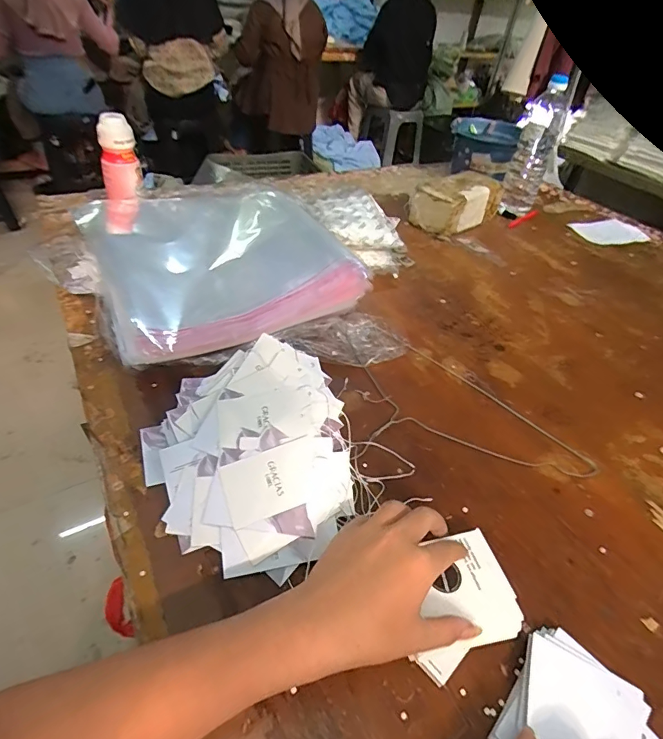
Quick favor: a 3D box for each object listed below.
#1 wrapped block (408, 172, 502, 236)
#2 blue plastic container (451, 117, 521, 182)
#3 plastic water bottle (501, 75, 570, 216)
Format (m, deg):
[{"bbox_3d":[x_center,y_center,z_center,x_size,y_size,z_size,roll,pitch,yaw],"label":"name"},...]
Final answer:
[{"bbox_3d":[0.264,-0.352,0.930,0.197,0.086,0.096,-30,53,-34],"label":"wrapped block"},{"bbox_3d":[0.374,-0.556,1.098,0.163,0.091,0.216,18,44,11],"label":"blue plastic container"},{"bbox_3d":[0.424,-0.455,0.929,0.082,0.267,0.093,21,44,15],"label":"plastic water bottle"}]

